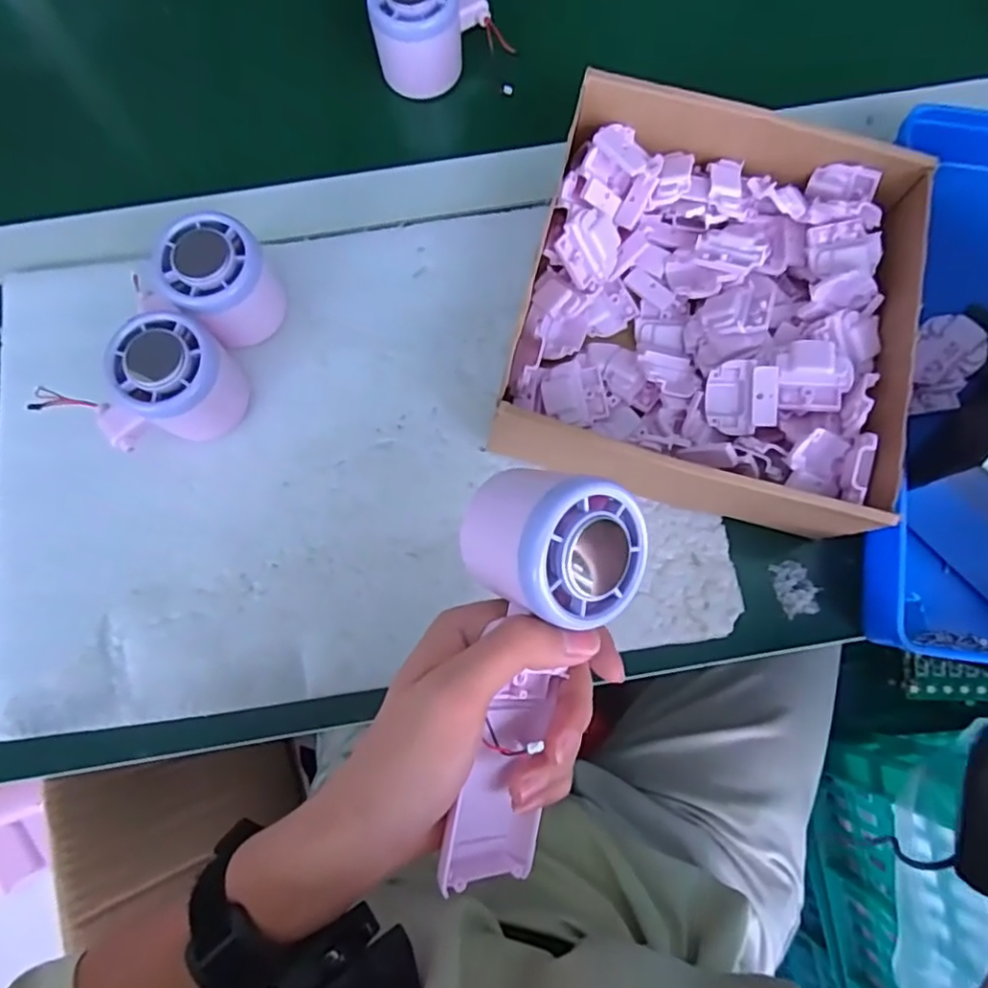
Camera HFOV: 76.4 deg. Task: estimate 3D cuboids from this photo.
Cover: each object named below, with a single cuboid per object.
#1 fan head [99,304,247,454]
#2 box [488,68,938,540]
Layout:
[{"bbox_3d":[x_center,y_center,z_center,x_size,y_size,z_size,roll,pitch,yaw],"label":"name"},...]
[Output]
[{"bbox_3d":[-0.177,-0.055,0.341,0.074,0.058,0.049,-43,81,-7],"label":"fan head"},{"bbox_3d":[0.116,-0.097,0.343,0.190,0.068,0.217,13,79,4],"label":"box"}]

